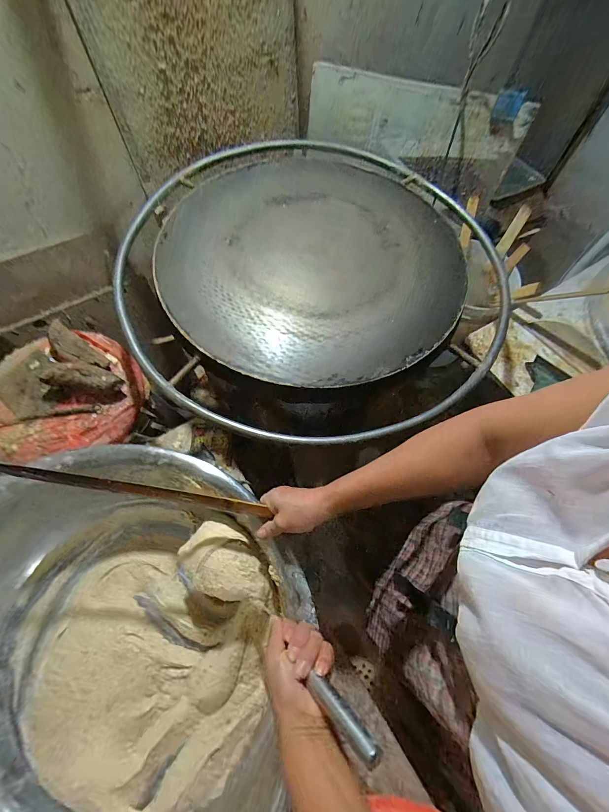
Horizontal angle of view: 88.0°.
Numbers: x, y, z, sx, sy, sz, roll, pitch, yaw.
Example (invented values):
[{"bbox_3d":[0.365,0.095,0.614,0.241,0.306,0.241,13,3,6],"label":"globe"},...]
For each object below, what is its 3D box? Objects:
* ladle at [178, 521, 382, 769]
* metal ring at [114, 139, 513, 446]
[{"bbox_3d":[-0.046,0.276,0.415,0.352,0.084,0.088,20,60,45],"label":"ladle"},{"bbox_3d":[0.019,-0.334,0.704,0.711,0.038,0.872,-5,65,-4],"label":"metal ring"}]

